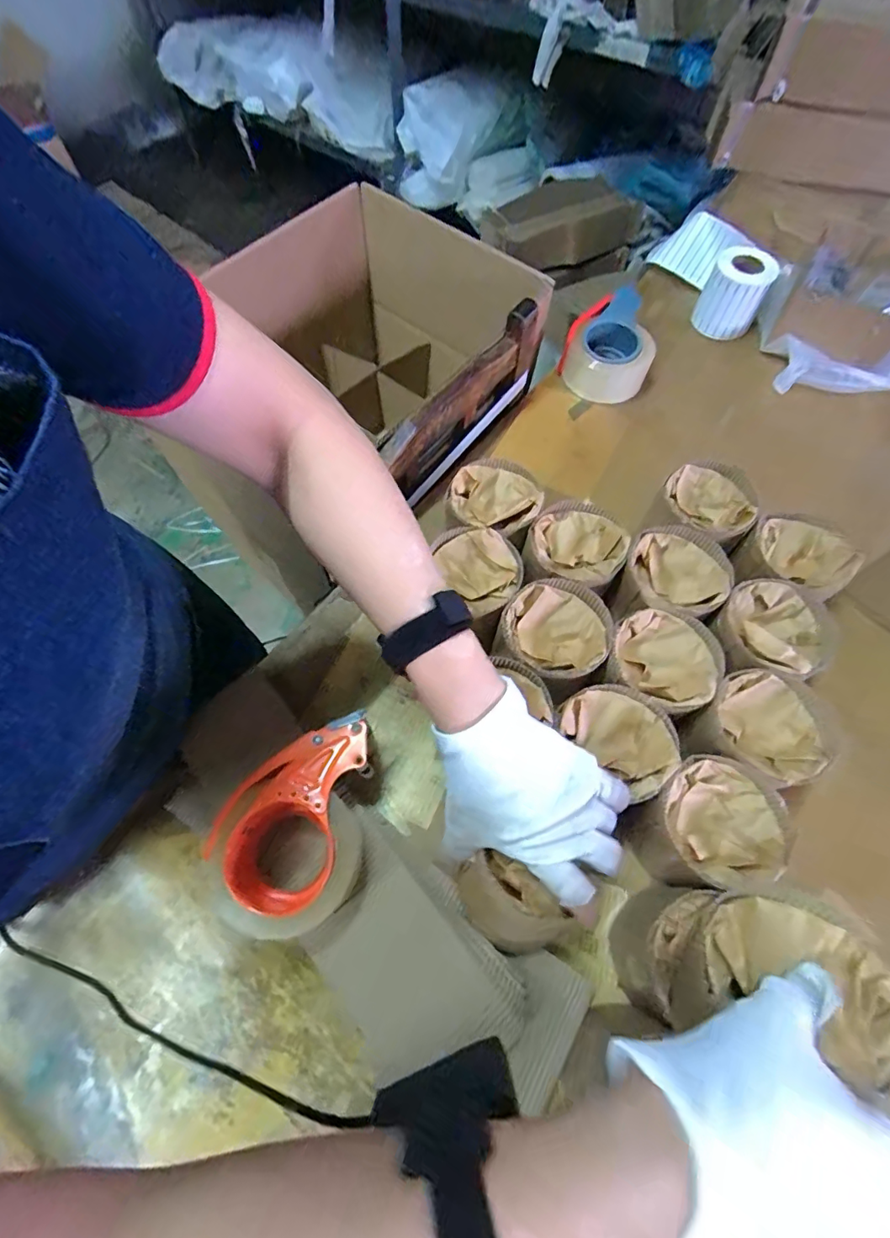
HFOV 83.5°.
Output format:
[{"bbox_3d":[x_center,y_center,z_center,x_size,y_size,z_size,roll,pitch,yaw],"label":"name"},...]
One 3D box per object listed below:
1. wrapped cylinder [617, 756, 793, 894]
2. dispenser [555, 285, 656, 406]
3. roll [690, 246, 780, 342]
[{"bbox_3d":[0.211,0.166,0.416,0.095,0.095,0.085,-36,69,-16],"label":"wrapped cylinder"},{"bbox_3d":[0.240,-0.396,0.705,0.116,0.060,0.197,22,66,11],"label":"dispenser"},{"bbox_3d":[0.414,-0.467,0.721,0.084,0.096,0.065,27,67,13],"label":"roll"}]

